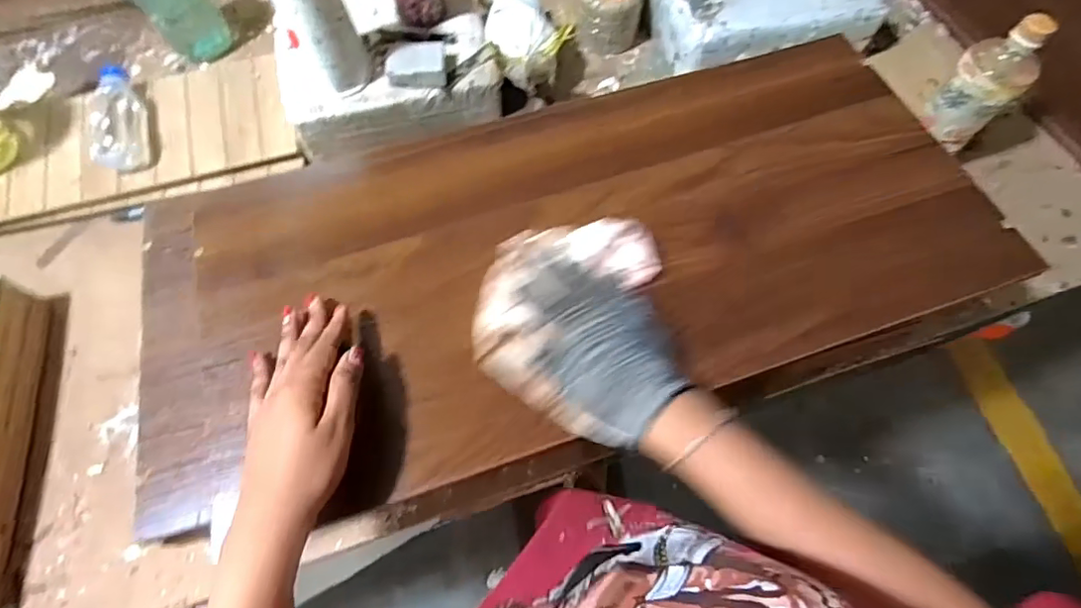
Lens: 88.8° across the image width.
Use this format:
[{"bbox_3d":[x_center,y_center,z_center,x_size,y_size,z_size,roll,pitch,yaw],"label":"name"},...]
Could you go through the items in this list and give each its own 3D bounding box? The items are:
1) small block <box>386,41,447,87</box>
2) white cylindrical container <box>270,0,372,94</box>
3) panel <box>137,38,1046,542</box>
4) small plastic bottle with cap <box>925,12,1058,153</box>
[{"bbox_3d":[-0.147,-0.288,0.662,0.067,0.026,0.054,-3,70,-2],"label":"small block"},{"bbox_3d":[-0.239,-0.308,0.588,0.072,0.175,0.068,-28,73,-10],"label":"white cylindrical container"},{"bbox_3d":[0.026,-0.055,0.506,0.763,0.024,0.335,-18,65,-7],"label":"panel"},{"bbox_3d":[0.505,-0.252,0.622,0.073,0.139,0.075,-38,75,-13],"label":"small plastic bottle with cap"}]

